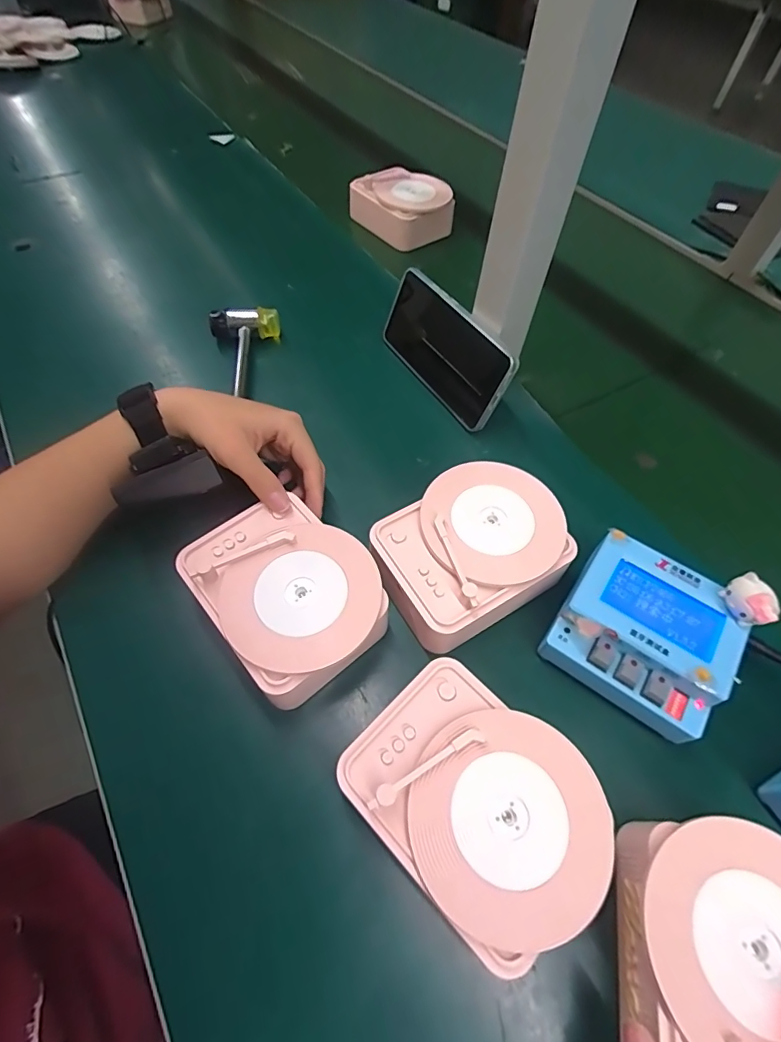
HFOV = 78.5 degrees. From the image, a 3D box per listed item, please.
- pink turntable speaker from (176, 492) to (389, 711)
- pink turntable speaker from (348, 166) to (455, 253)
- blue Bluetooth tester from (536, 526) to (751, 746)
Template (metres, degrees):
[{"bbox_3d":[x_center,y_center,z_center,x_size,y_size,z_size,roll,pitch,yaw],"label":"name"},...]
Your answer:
[{"bbox_3d":[-0.070,0.048,0.328,0.099,0.050,0.126,-35,65,-23],"label":"pink turntable speaker"},{"bbox_3d":[0.019,-0.431,0.664,0.096,0.062,0.121,-34,64,-22],"label":"pink turntable speaker"},{"bbox_3d":[0.168,0.075,0.323,0.107,0.047,0.097,35,62,19],"label":"blue Bluetooth tester"}]

